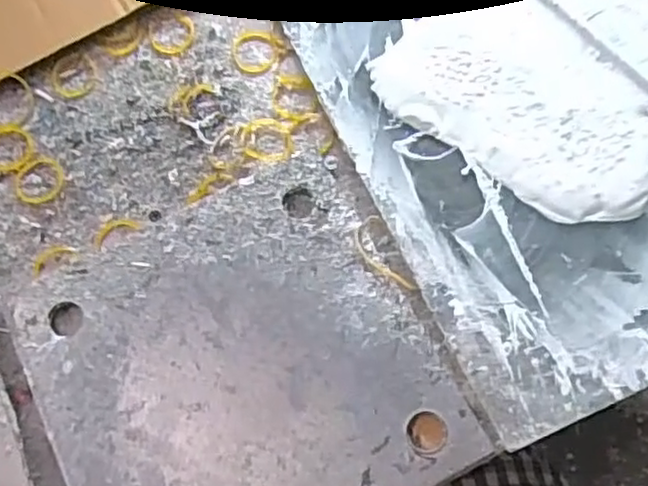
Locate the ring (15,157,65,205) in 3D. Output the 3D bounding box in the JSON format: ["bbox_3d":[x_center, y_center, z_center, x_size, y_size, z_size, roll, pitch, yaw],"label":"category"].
[{"bbox_3d":[-0.166,-0.037,0.402,0.028,0.004,0.030,0,71,1],"label":"ring"}]

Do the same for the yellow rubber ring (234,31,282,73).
[{"bbox_3d":[-0.043,-0.119,0.428,0.030,0.004,0.029,0,71,1],"label":"yellow rubber ring"}]

